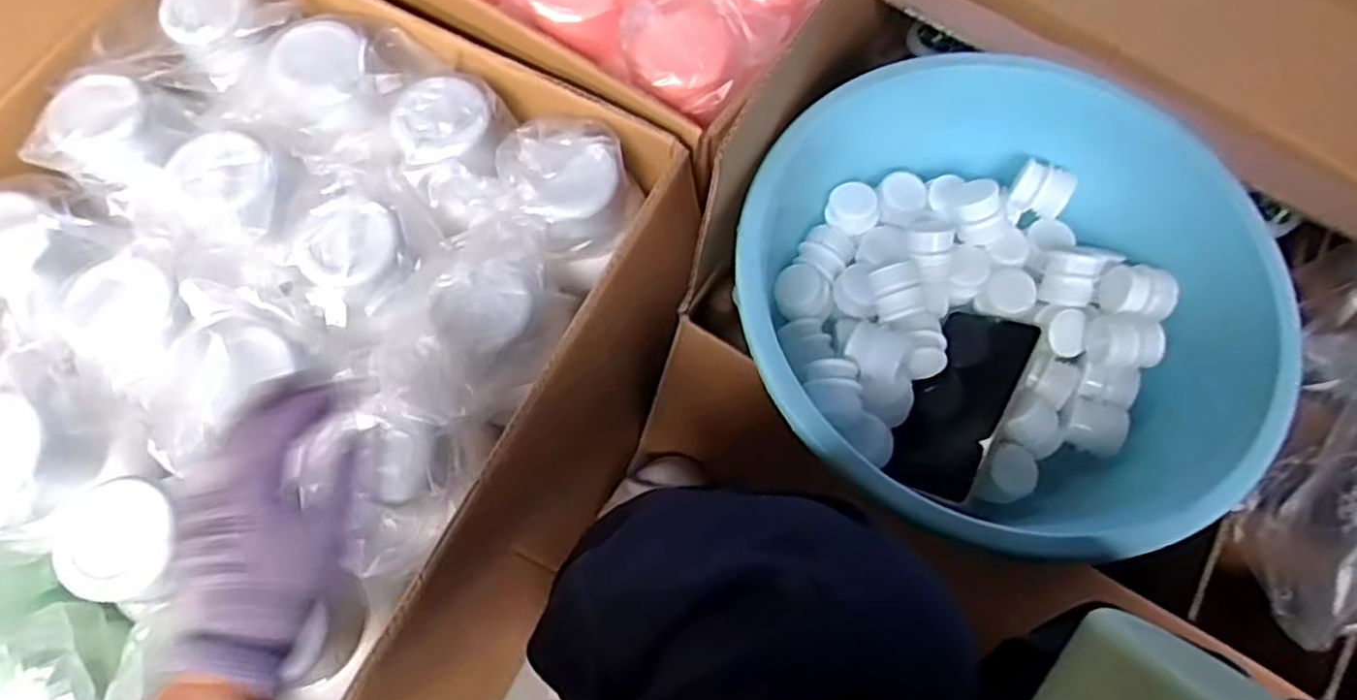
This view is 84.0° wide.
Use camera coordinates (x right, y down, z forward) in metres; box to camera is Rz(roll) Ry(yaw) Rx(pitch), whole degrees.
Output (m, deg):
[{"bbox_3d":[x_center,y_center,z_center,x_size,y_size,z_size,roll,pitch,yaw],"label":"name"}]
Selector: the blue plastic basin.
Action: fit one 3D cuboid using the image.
[{"bbox_3d":[0.241,-0.048,0.577,0.380,0.138,0.394,0,71,-1],"label":"blue plastic basin"}]

